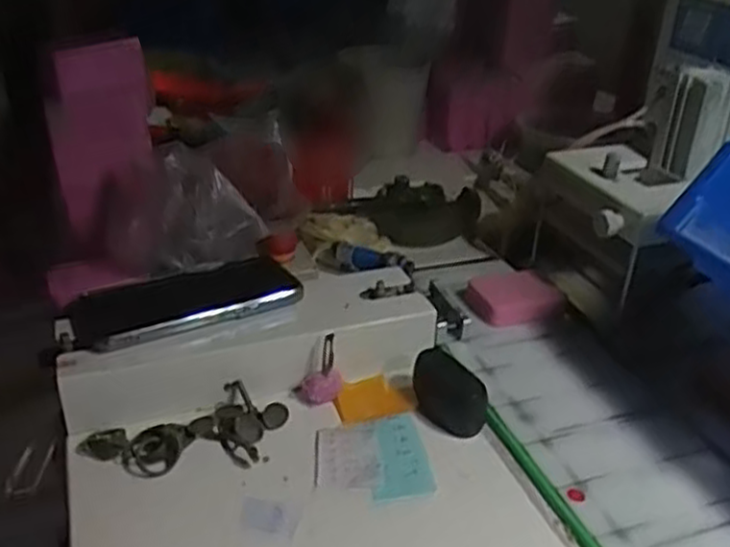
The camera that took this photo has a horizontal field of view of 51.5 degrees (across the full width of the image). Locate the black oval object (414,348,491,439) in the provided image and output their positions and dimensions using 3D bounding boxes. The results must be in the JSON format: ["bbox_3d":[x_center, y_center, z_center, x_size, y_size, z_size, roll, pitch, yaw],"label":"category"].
[{"bbox_3d":[0.052,0.074,0.501,0.032,0.037,0.062,-13,33,-24],"label":"black oval object"}]

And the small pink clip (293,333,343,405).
[{"bbox_3d":[-0.032,0.064,0.508,0.031,0.043,0.019,-1,30,-5],"label":"small pink clip"}]

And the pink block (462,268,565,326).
[{"bbox_3d":[0.118,0.019,0.597,0.071,0.022,0.043,-9,31,-18],"label":"pink block"}]

